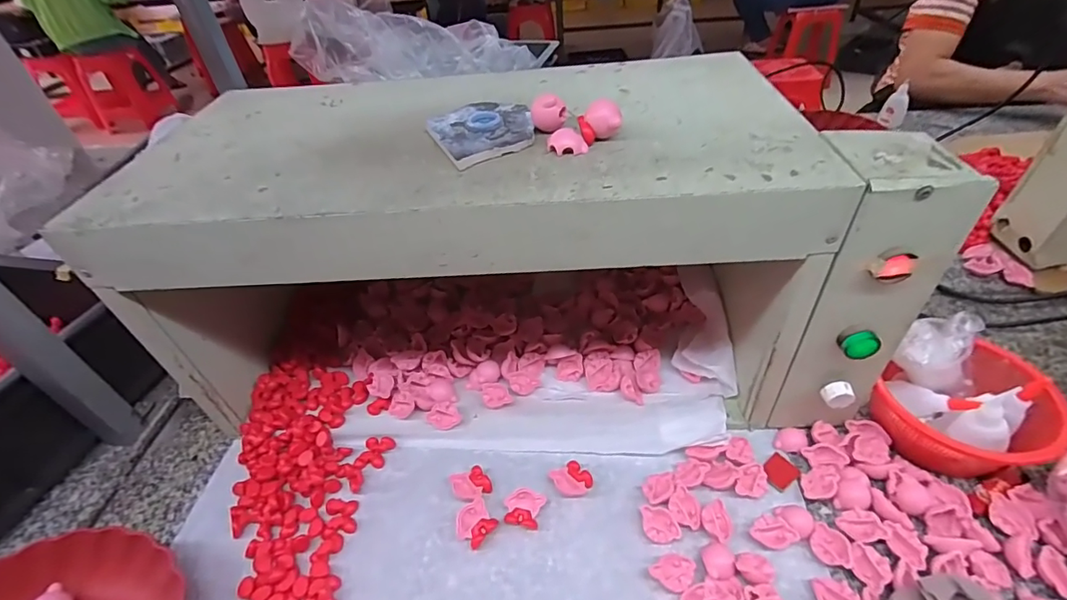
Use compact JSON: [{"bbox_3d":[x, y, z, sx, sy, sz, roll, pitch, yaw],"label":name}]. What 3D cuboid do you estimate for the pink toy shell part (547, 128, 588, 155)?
[{"bbox_3d":[0.026,-0.123,0.374,0.029,0.012,0.023,-8,41,-3],"label":"pink toy shell part"}]

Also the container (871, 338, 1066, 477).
[{"bbox_3d":[0.411,0.099,0.456,0.129,0.062,0.134,-3,41,3],"label":"container"}]

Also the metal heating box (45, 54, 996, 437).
[{"bbox_3d":[-0.016,-0.062,0.497,0.662,0.250,0.265,-1,41,5],"label":"metal heating box"}]

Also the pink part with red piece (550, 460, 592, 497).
[{"bbox_3d":[0.038,0.177,0.473,0.034,0.011,0.032,-23,44,-19],"label":"pink part with red piece"}]

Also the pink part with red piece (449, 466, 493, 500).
[{"bbox_3d":[-0.062,0.181,0.475,0.034,0.014,0.039,-29,46,-25],"label":"pink part with red piece"}]

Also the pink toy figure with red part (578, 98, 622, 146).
[{"bbox_3d":[0.052,-0.141,0.376,0.030,0.025,0.022,-10,41,-6],"label":"pink toy figure with red part"}]

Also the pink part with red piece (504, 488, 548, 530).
[{"bbox_3d":[-0.010,0.197,0.453,0.035,0.015,0.032,10,43,17],"label":"pink part with red piece"}]

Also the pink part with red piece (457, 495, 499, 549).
[{"bbox_3d":[-0.054,0.208,0.447,0.036,0.016,0.031,-35,49,-30],"label":"pink part with red piece"}]

